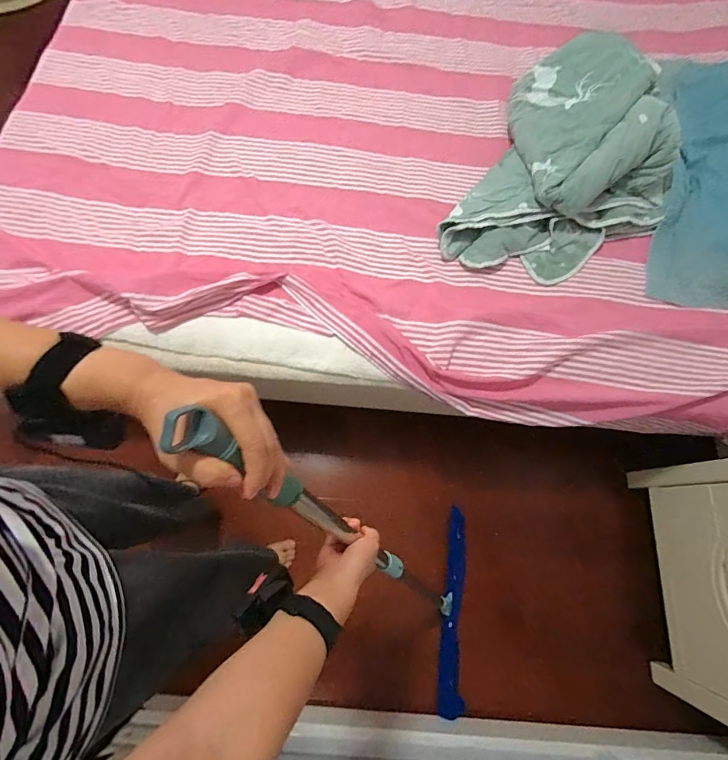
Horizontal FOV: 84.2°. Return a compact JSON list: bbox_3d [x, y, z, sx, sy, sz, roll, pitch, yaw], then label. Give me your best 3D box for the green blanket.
[{"bbox_3d":[0.464,-0.455,0.867,0.424,0.160,0.527,28,74,7],"label":"green blanket"}]

